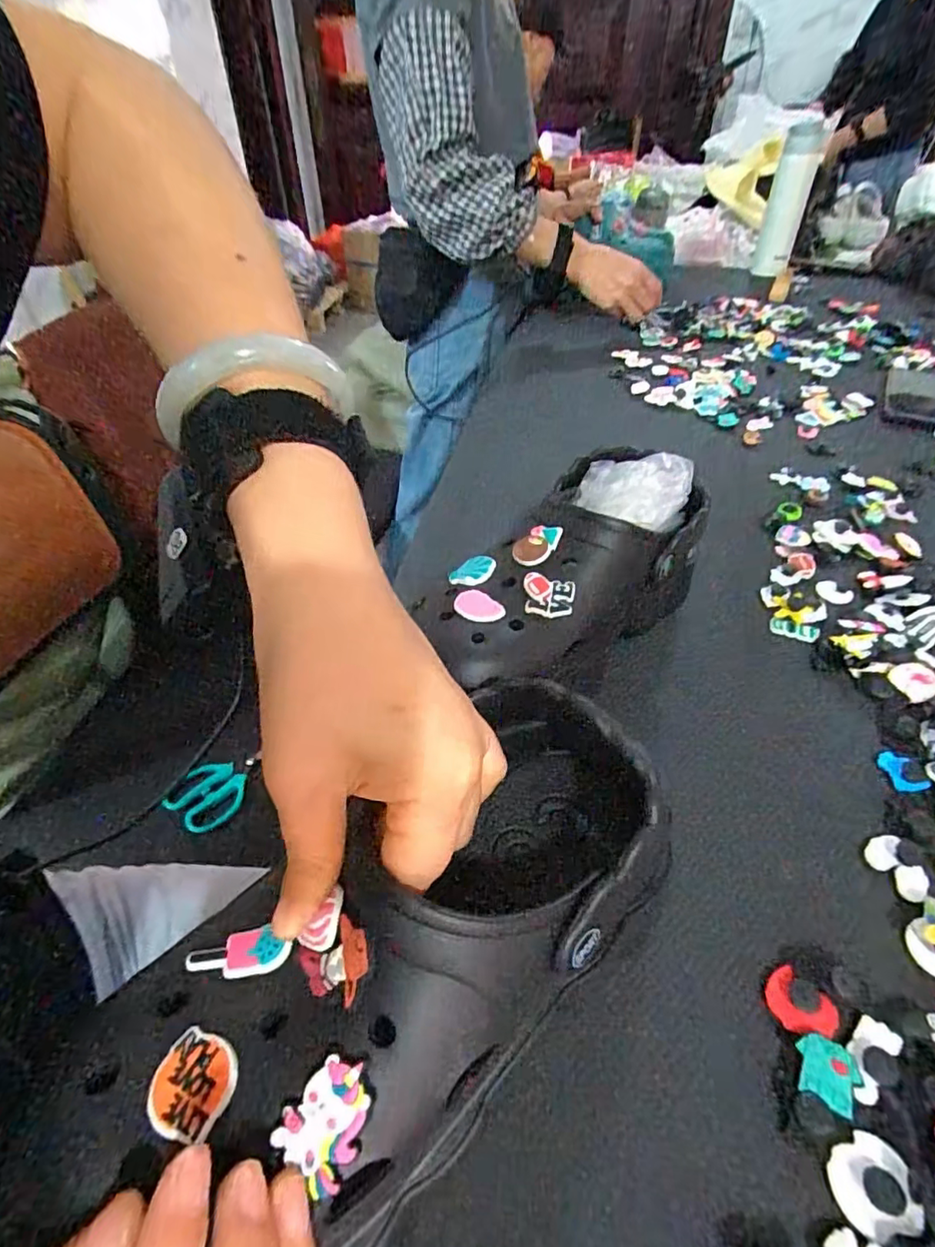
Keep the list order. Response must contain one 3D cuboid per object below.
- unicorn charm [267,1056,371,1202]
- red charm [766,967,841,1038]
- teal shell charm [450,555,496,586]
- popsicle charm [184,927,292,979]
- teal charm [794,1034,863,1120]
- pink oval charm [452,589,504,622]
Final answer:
[{"bbox_3d":[-0.037,0.134,0.156,0.021,0.004,0.025,39,70,18],"label":"unicorn charm"},{"bbox_3d":[0.134,0.154,0.233,0.026,0.004,0.021,33,53,31],"label":"red charm"},{"bbox_3d":[0.004,-0.030,0.327,0.022,0.008,0.023,-1,43,1],"label":"teal shell charm"},{"bbox_3d":[-0.074,0.108,0.189,0.033,0.004,0.014,-4,43,2],"label":"popsicle charm"},{"bbox_3d":[0.133,0.167,0.216,0.021,0.006,0.022,22,47,23],"label":"teal charm"},{"bbox_3d":[0.006,-0.009,0.299,0.026,0.004,0.018,34,53,32],"label":"pink oval charm"}]

